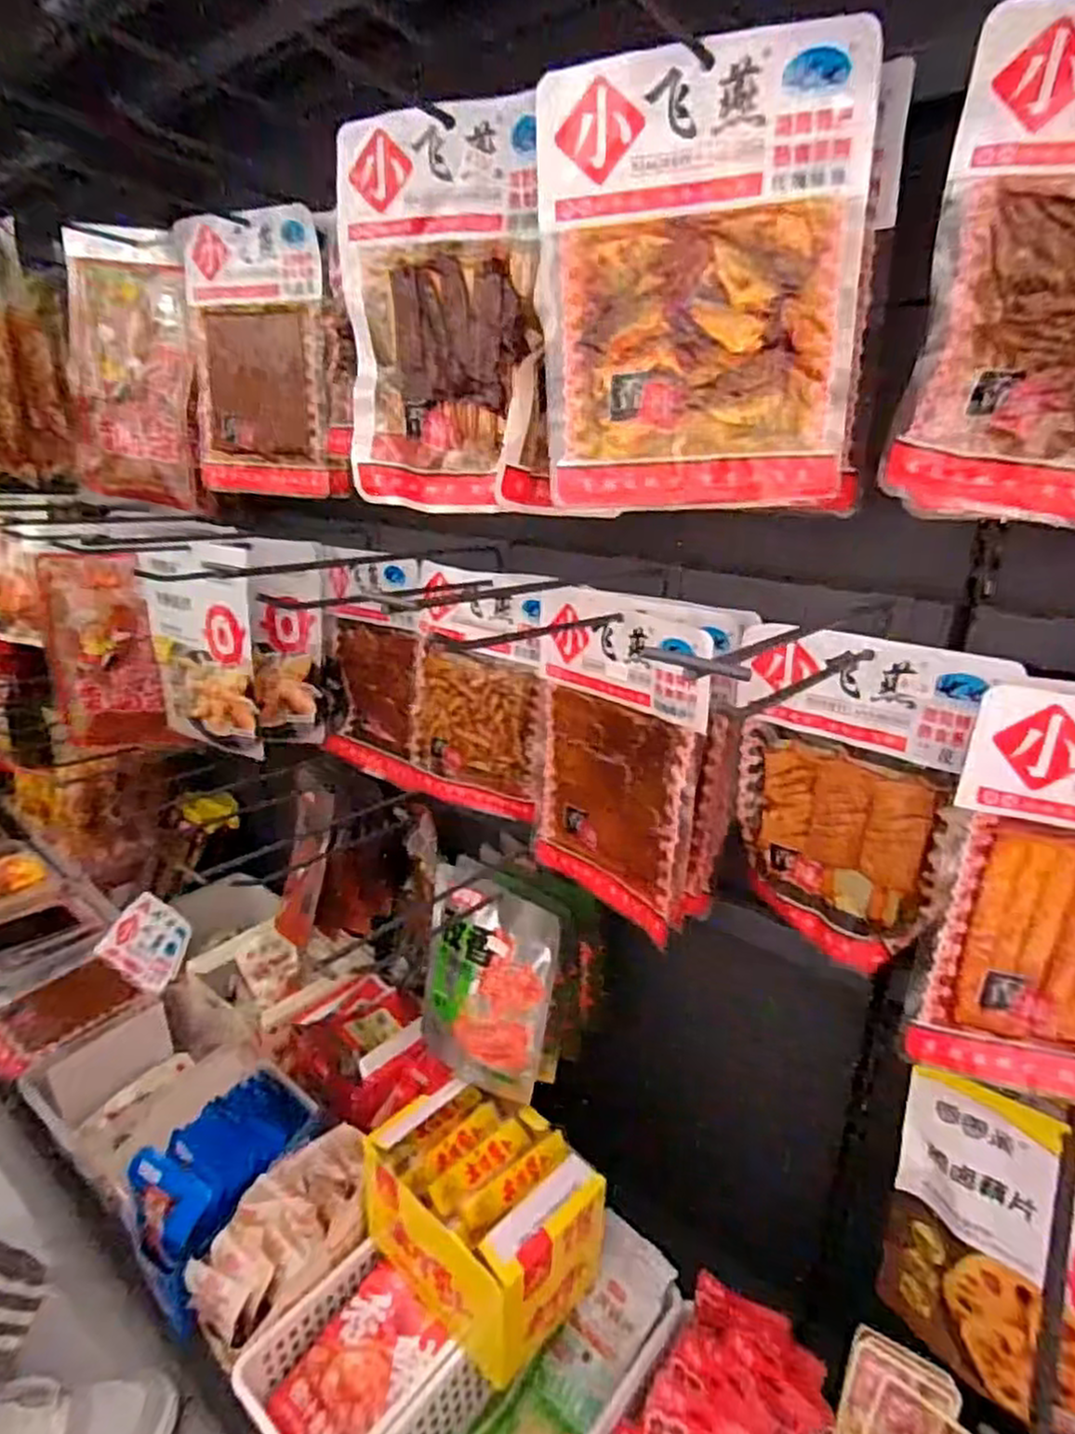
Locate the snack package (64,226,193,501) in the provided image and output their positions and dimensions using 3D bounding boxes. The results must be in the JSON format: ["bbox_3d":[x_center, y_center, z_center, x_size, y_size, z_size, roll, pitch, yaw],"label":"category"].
[{"bbox_3d":[-0.439,-0.372,0.803,0.168,0.262,0.027,17,22,14],"label":"snack package"}]

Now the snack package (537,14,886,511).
[{"bbox_3d":[0.088,-0.233,0.410,0.174,0.217,0.027,4,22,9],"label":"snack package"}]

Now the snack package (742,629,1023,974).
[{"bbox_3d":[0.207,0.055,0.516,0.028,0.223,0.149,-19,29,-40],"label":"snack package"}]

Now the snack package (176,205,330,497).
[{"bbox_3d":[-0.272,-0.342,0.713,0.170,0.236,0.032,15,26,32],"label":"snack package"}]

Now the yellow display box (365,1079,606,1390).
[{"bbox_3d":[-0.047,0.434,0.654,0.175,0.123,0.130,21,29,41],"label":"yellow display box"}]

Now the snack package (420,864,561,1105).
[{"bbox_3d":[-0.051,0.253,0.700,0.140,0.187,0.021,12,3,31],"label":"snack package"}]

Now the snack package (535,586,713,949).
[{"bbox_3d":[0.061,0.036,0.587,0.027,0.242,0.159,-16,27,-36],"label":"snack package"}]

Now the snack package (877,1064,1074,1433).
[{"bbox_3d":[0.326,0.357,0.490,0.173,0.218,0.054,15,26,32],"label":"snack package"}]

